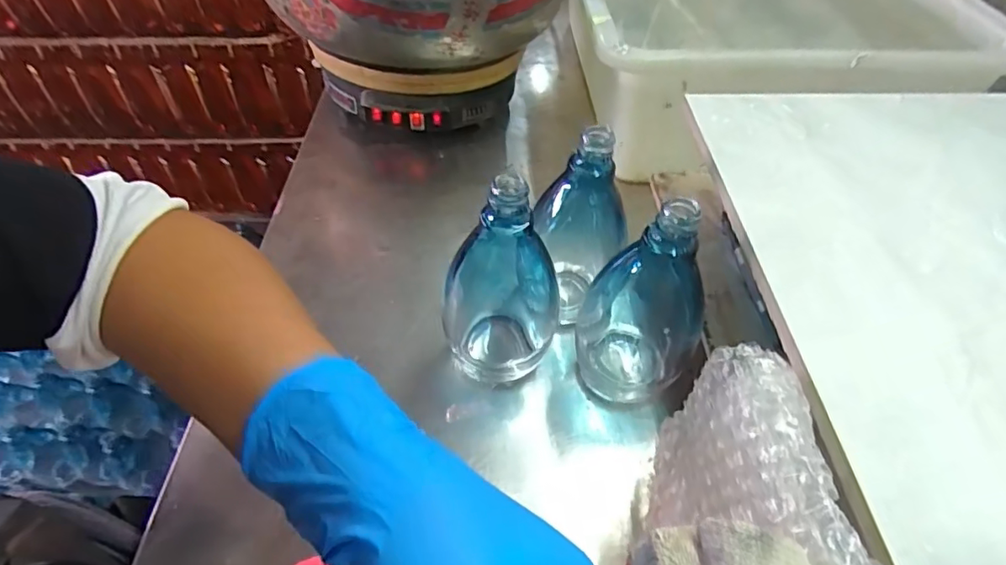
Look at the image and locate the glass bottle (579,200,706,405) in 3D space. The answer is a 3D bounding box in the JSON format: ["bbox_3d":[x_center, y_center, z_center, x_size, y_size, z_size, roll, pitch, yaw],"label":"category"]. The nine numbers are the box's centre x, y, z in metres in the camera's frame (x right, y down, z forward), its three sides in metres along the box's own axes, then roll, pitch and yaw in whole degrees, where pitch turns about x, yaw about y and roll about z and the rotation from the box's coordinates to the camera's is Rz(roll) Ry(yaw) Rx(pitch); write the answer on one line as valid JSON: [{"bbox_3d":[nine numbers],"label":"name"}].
[{"bbox_3d":[0.085,0.011,0.340,0.064,0.142,0.062,11,49,13],"label":"glass bottle"}]

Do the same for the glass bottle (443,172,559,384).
[{"bbox_3d":[-0.004,-0.002,0.346,0.073,0.149,0.072,4,47,7],"label":"glass bottle"}]

